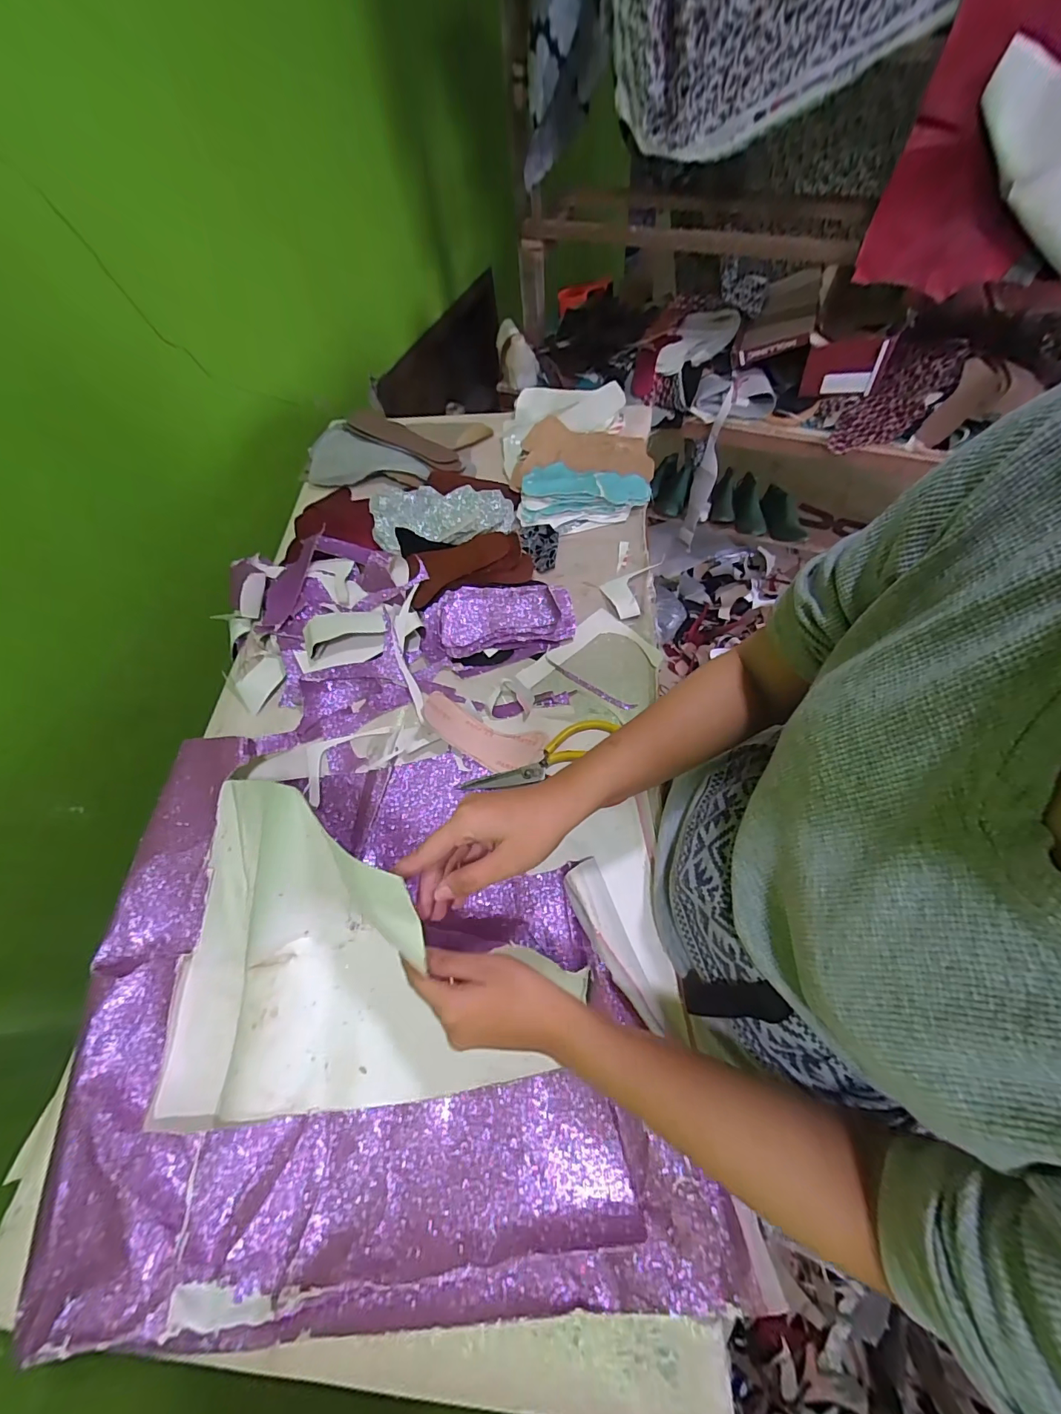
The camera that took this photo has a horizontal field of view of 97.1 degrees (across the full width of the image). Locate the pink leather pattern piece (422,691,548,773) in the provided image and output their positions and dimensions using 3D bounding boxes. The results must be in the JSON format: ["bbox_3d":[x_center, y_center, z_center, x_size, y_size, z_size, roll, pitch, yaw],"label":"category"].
[{"bbox_3d":[-0.060,0.035,0.574,0.151,0.018,0.060,25,65,-4],"label":"pink leather pattern piece"}]

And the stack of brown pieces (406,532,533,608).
[{"bbox_3d":[-0.089,-0.214,0.682,0.174,0.032,0.093,-16,62,-2],"label":"stack of brown pieces"}]

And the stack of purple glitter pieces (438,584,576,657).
[{"bbox_3d":[-0.035,-0.131,0.652,0.182,0.022,0.100,-11,62,0],"label":"stack of purple glitter pieces"}]

